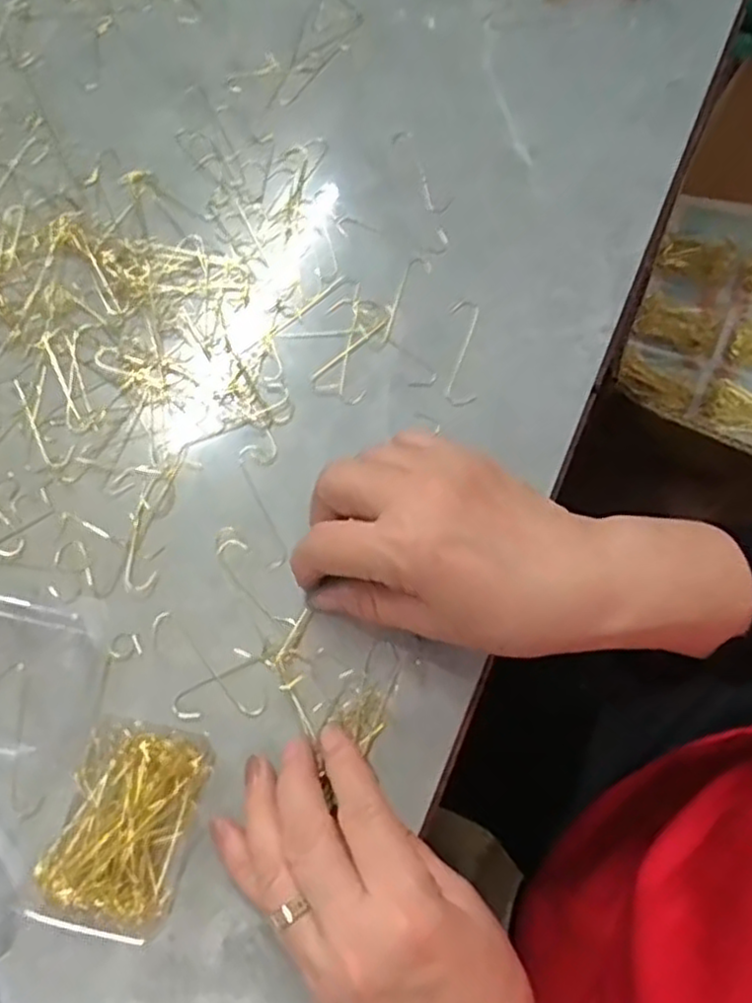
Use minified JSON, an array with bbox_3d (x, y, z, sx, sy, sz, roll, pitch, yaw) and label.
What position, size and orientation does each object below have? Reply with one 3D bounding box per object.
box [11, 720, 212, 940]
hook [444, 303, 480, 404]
[{"bbox_3d":[-0.099,0.128,0.290,0.050,0.017,0.076,15,69,4],"label":"box"},{"bbox_3d":[0.045,-0.079,0.379,0.016,0.004,0.066,5,68,1],"label":"hook"}]

